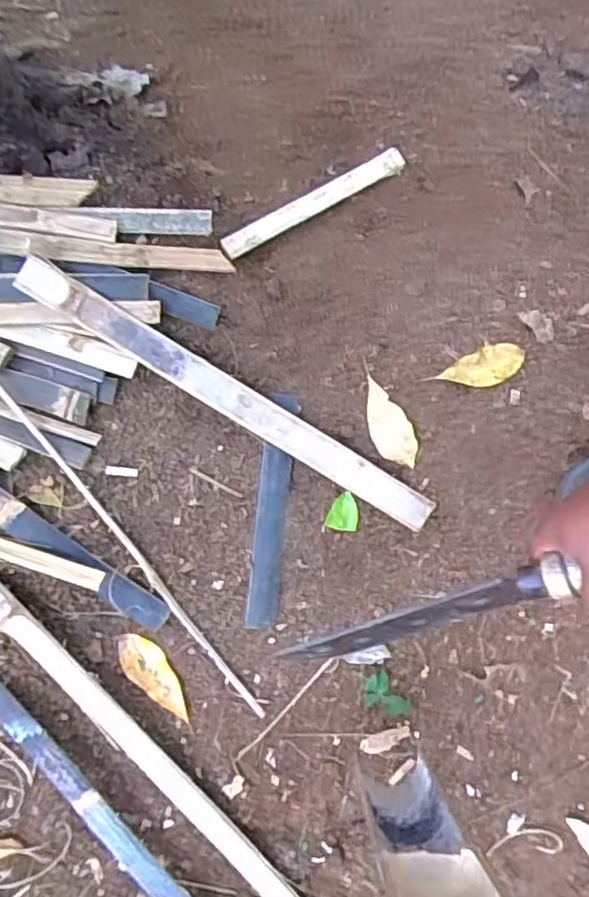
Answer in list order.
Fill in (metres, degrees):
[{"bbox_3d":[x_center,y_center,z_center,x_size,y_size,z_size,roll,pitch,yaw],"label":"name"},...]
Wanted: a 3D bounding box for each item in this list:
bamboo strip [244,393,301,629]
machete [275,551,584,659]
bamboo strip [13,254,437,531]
[{"bbox_3d":[-0.023,0.063,0.729,0.035,0.007,0.244,8,85,-14],"label":"bamboo strip"},{"bbox_3d":[0.153,0.108,0.505,0.355,0.037,0.033,-20,74,20],"label":"machete"},{"bbox_3d":[-0.058,-0.047,0.701,0.470,0.008,0.034,32,97,-11],"label":"bamboo strip"}]

